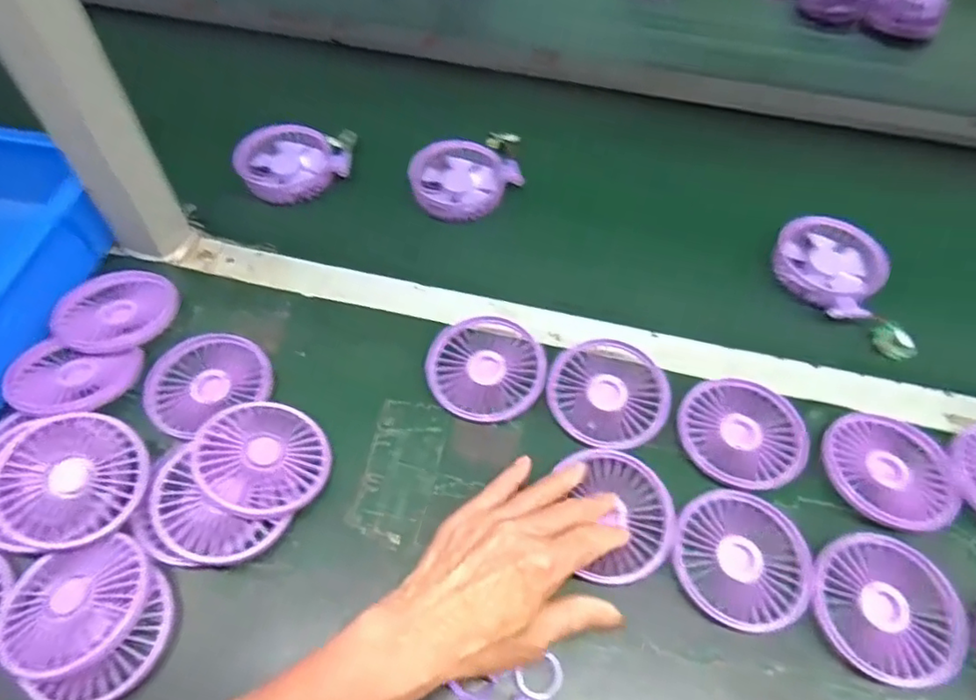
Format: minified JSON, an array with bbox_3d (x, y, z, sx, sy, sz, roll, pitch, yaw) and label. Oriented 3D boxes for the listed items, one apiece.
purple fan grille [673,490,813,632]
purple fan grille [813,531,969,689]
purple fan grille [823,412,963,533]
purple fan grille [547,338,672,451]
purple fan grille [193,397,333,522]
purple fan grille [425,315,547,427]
[{"bbox_3d":[0.168,0.139,0.411,0.084,0.014,0.085,1,57,-1],"label":"purple fan grille"},{"bbox_3d":[0.254,0.166,0.395,0.090,0.016,0.085,1,57,-1],"label":"purple fan grille"},{"bbox_3d":[0.287,0.085,0.438,0.089,0.015,0.085,1,57,-1],"label":"purple fan grille"},{"bbox_3d":[0.092,0.032,0.467,0.089,0.009,0.085,30,61,17],"label":"purple fan grille"},{"bbox_3d":[-0.156,0.074,0.427,0.088,0.008,0.081,12,51,-16],"label":"purple fan grille"},{"bbox_3d":[-0.003,0.016,0.483,0.085,0.021,0.091,1,57,-1],"label":"purple fan grille"}]

